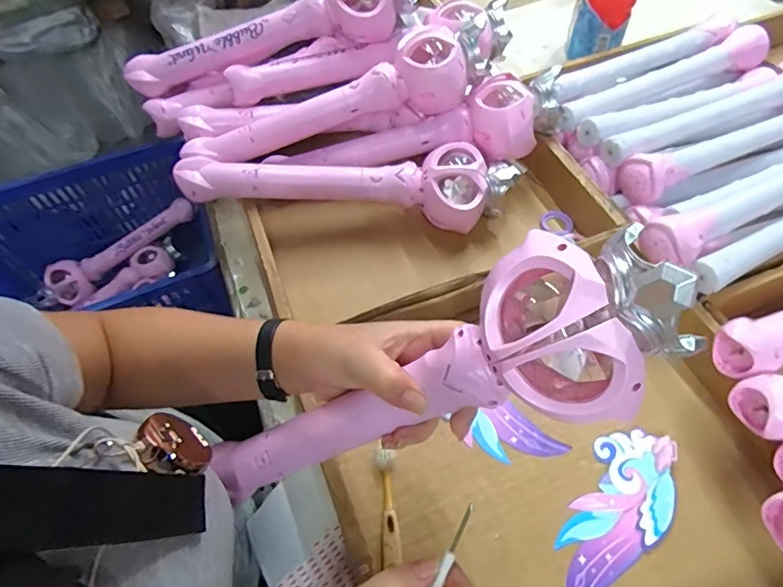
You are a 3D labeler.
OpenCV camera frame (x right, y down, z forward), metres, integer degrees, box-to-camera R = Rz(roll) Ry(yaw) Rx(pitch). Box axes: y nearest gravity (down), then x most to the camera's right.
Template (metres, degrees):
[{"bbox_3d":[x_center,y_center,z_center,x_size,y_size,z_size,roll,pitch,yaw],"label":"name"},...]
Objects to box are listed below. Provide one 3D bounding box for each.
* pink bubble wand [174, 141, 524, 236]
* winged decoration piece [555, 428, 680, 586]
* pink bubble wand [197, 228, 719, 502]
[{"bbox_3d":[-0.043,-0.131,0.560,0.364,0.074,0.087,1,57,5],"label":"pink bubble wand"},{"bbox_3d":[0.188,0.187,0.407,0.071,0.009,0.167,26,62,20],"label":"winged decoration piece"},{"bbox_3d":[0.010,0.069,0.310,0.331,0.056,0.087,-32,51,28],"label":"pink bubble wand"}]

